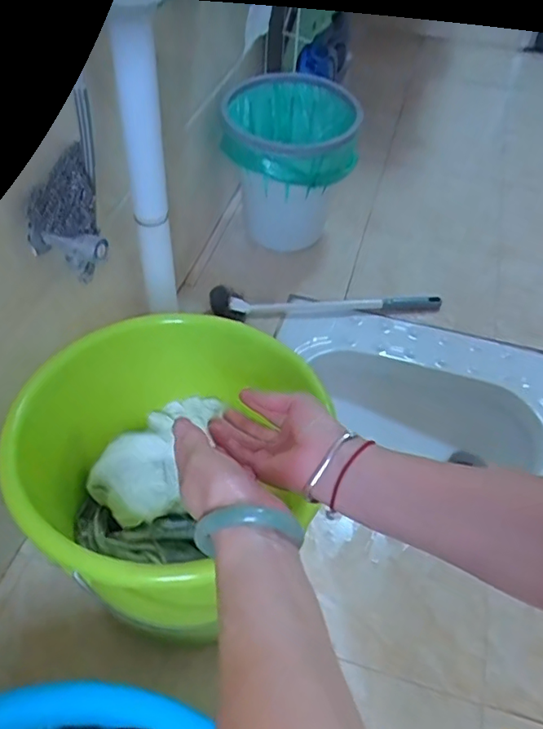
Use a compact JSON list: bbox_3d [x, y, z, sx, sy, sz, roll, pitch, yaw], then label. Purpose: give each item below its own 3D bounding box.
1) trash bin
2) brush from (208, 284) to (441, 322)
[{"bbox_3d":[0.031,-0.382,1.157,0.254,0.288,0.243,4,49,-1],"label":"trash bin"},{"bbox_3d":[0.110,-0.122,1.090,0.450,0.064,0.054,-4,49,-8],"label":"brush"}]

